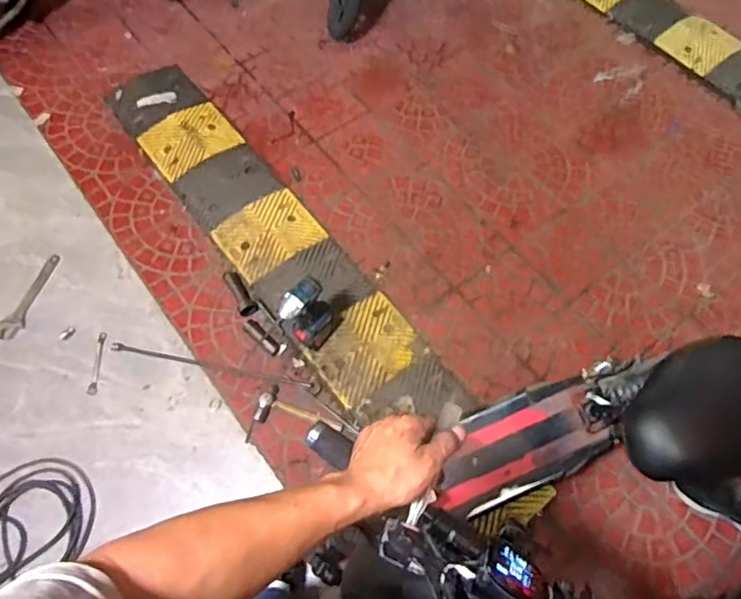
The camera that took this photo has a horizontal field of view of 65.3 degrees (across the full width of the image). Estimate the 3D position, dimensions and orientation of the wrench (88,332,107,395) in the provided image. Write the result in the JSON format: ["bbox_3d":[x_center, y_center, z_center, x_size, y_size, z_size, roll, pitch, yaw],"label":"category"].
[{"bbox_3d":[-0.780,0.182,1.658,0.029,0.016,0.183,2,63,0],"label":"wrench"}]

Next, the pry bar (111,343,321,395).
[{"bbox_3d":[-0.438,0.191,1.635,0.613,0.029,0.030,12,64,5],"label":"pry bar"}]

